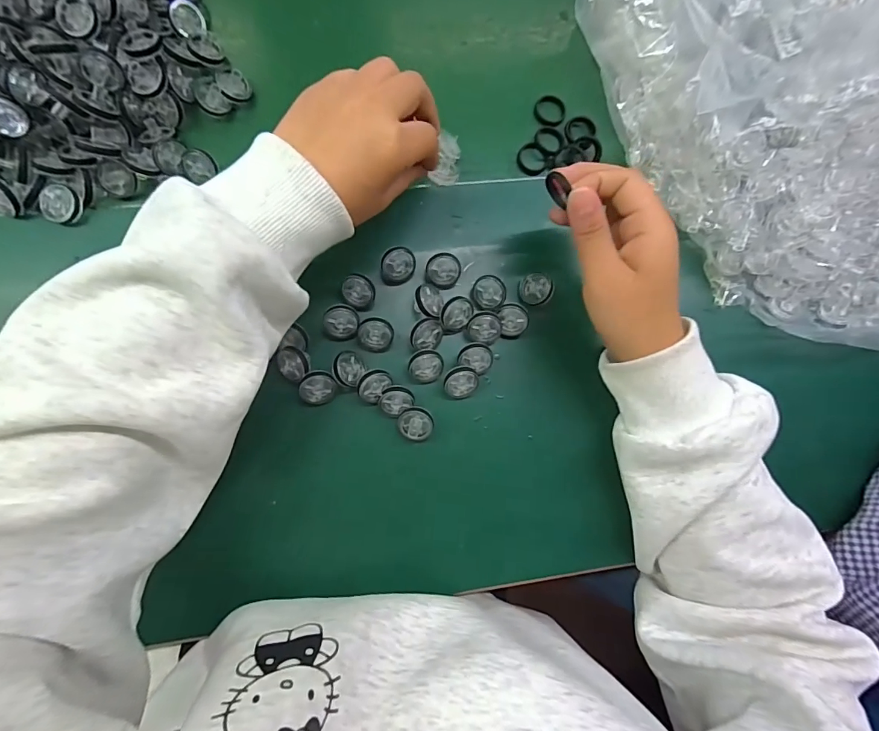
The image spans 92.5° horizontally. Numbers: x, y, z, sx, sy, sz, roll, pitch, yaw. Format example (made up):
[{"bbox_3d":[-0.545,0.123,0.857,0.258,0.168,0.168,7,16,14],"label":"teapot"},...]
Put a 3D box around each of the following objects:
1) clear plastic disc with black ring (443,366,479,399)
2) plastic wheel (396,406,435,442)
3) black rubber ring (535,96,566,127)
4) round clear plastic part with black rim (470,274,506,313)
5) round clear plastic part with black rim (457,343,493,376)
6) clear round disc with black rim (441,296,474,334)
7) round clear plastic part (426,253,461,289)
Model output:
[{"bbox_3d":[0.015,0.012,0.303,0.024,0.008,0.024,-3,108,-11],"label":"clear plastic disc with black ring"},{"bbox_3d":[-0.017,0.041,0.300,0.025,0.014,0.023,0,84,-4],"label":"plastic wheel"},{"bbox_3d":[0.091,-0.208,0.344,0.025,0.006,0.026,0,84,-4],"label":"black rubber ring"},{"bbox_3d":[0.035,-0.052,0.307,0.025,0.005,0.025,3,101,19],"label":"round clear plastic part with black rim"},{"bbox_3d":[0.026,-0.005,0.307,0.024,0.014,0.020,23,82,-1],"label":"round clear plastic part with black rim"},{"bbox_3d":[0.012,-0.037,0.301,0.020,0.005,0.027,31,82,0],"label":"clear round disc with black rim"},{"bbox_3d":[0.003,-0.069,0.307,0.024,0.006,0.025,11,107,-14],"label":"round clear plastic part"}]

